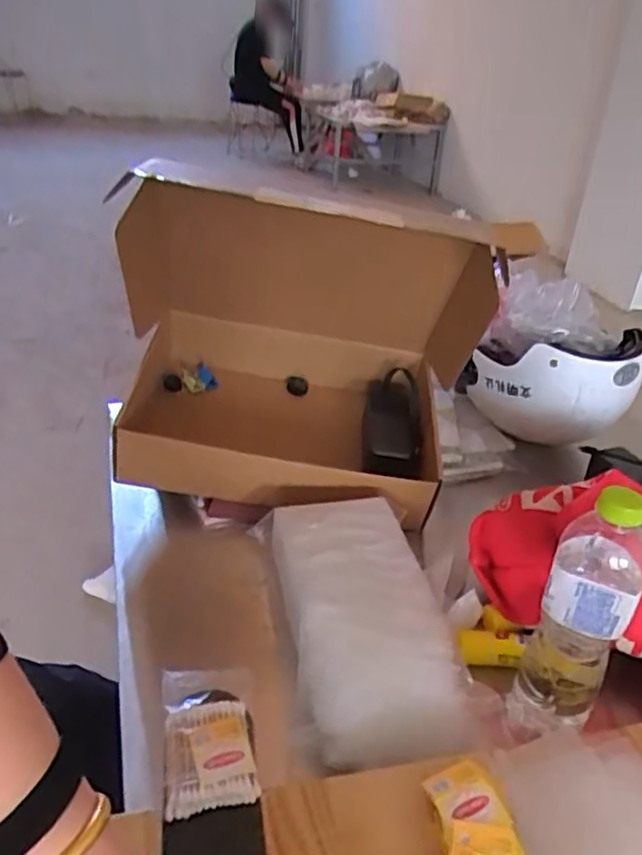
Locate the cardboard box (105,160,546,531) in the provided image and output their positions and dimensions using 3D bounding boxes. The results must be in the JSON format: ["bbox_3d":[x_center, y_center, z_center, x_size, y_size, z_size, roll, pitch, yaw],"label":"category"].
[{"bbox_3d":[-0.029,-0.083,0.787,0.411,0.334,0.266,5,31,1],"label":"cardboard box"}]

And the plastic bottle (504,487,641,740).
[{"bbox_3d":[0.206,0.149,0.533,0.065,0.239,0.070,18,34,21],"label":"plastic bottle"}]

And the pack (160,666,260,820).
[{"bbox_3d":[-0.080,0.216,0.482,0.062,0.021,0.113,-3,32,-12],"label":"pack"}]

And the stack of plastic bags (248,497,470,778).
[{"bbox_3d":[0.033,0.162,0.601,0.126,0.051,0.274,-3,32,-12],"label":"stack of plastic bags"}]

